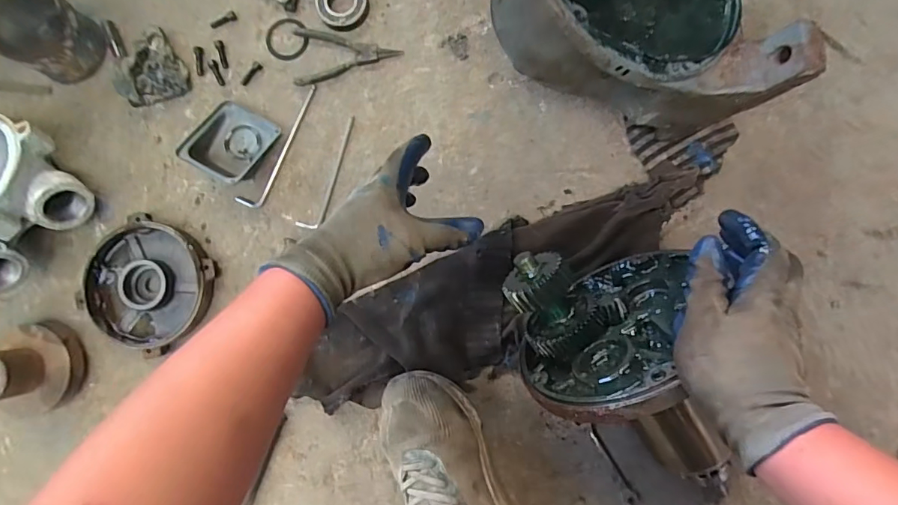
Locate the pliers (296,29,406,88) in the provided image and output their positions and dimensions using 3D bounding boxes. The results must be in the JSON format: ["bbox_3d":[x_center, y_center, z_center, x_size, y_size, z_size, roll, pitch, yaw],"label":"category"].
[{"bbox_3d":[-0.138,-0.272,0.636,0.141,0.016,0.083,-5,85,4],"label":"pliers"}]

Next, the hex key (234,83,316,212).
[{"bbox_3d":[-0.216,-0.137,0.612,0.032,0.010,0.180,31,89,9],"label":"hex key"}]

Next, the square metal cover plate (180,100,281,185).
[{"bbox_3d":[-0.287,-0.145,0.618,0.092,0.043,0.098,25,88,6],"label":"square metal cover plate"}]

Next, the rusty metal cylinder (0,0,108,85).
[{"bbox_3d":[-0.547,-0.297,0.632,0.115,0.092,0.106,-1,84,7],"label":"rusty metal cylinder"}]

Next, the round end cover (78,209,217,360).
[{"bbox_3d":[-0.398,0.044,0.622,0.159,0.043,0.156,0,85,5],"label":"round end cover"}]

